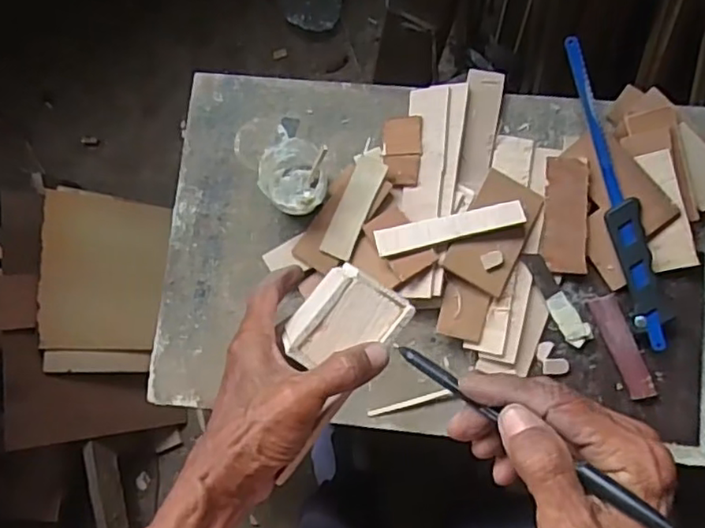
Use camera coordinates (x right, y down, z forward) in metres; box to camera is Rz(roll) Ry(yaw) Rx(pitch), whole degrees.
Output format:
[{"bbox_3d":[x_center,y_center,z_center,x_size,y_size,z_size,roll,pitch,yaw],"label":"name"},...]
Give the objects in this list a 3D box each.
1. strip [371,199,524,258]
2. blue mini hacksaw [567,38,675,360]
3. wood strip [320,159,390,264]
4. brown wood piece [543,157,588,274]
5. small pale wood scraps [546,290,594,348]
[{"bbox_3d":[0.092,-0.035,0.594,0.139,0.011,0.026,-13,81,2],"label":"strip"},{"bbox_3d":[0.248,-0.070,0.587,0.031,0.010,0.296,-14,84,1],"label":"blue mini hacksaw"},{"bbox_3d":[0.001,-0.054,0.615,0.031,0.007,0.100,22,84,6],"label":"wood strip"},{"bbox_3d":[0.205,-0.047,0.602,0.039,0.005,0.109,1,91,12],"label":"brown wood piece"},{"bbox_3d":[0.206,0.052,0.595,0.025,0.007,0.052,-28,81,-1],"label":"small pale wood scraps"}]

